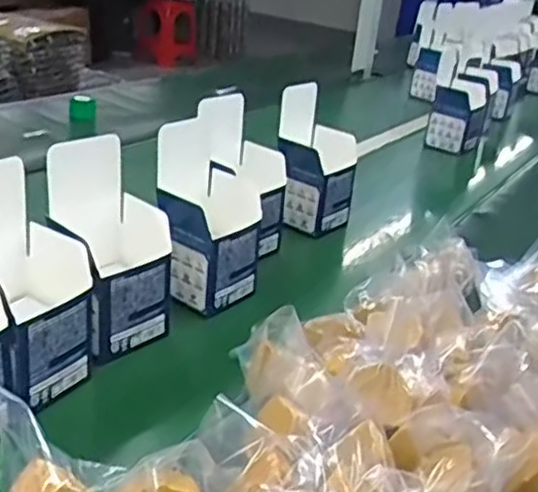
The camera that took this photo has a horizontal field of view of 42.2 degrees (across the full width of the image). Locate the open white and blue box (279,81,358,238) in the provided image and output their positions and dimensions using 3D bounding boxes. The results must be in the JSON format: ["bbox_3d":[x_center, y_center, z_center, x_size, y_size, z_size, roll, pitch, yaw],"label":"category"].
[{"bbox_3d":[0.065,-0.118,0.947,0.091,0.189,0.083,-17,33,-40],"label":"open white and blue box"}]

